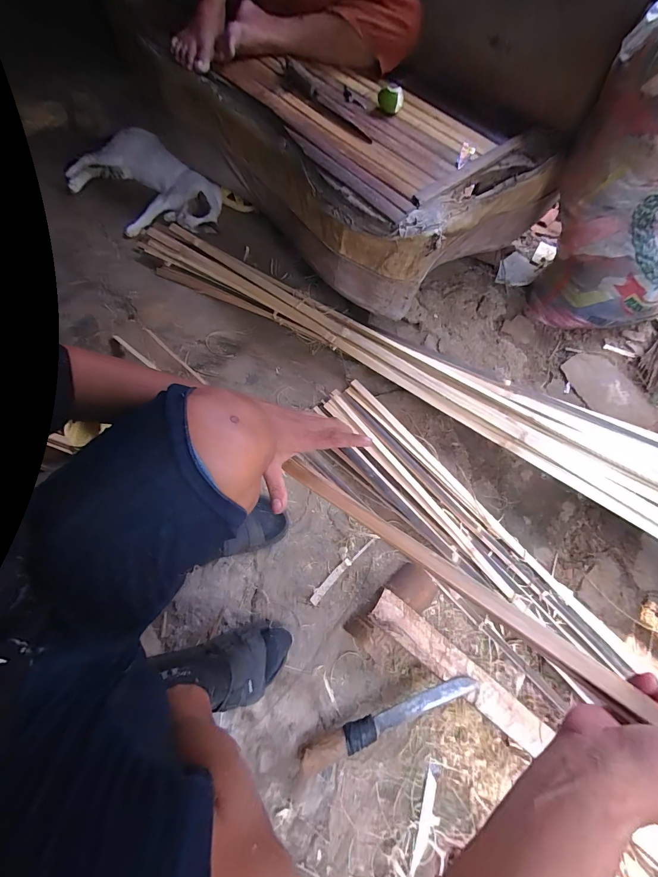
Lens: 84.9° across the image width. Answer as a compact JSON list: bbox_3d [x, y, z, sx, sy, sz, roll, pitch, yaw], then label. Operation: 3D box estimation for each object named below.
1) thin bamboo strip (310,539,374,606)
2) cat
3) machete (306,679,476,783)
[{"bbox_3d":[0.026,0.260,0.719,0.170,0.007,0.021,-43,90,-22],"label":"thin bamboo strip"},{"bbox_3d":[-0.522,-0.721,1.010,0.443,0.102,0.275,35,67,10],"label":"cat"},{"bbox_3d":[0.101,0.464,0.593,0.308,0.034,0.041,-19,69,-14],"label":"machete"}]

